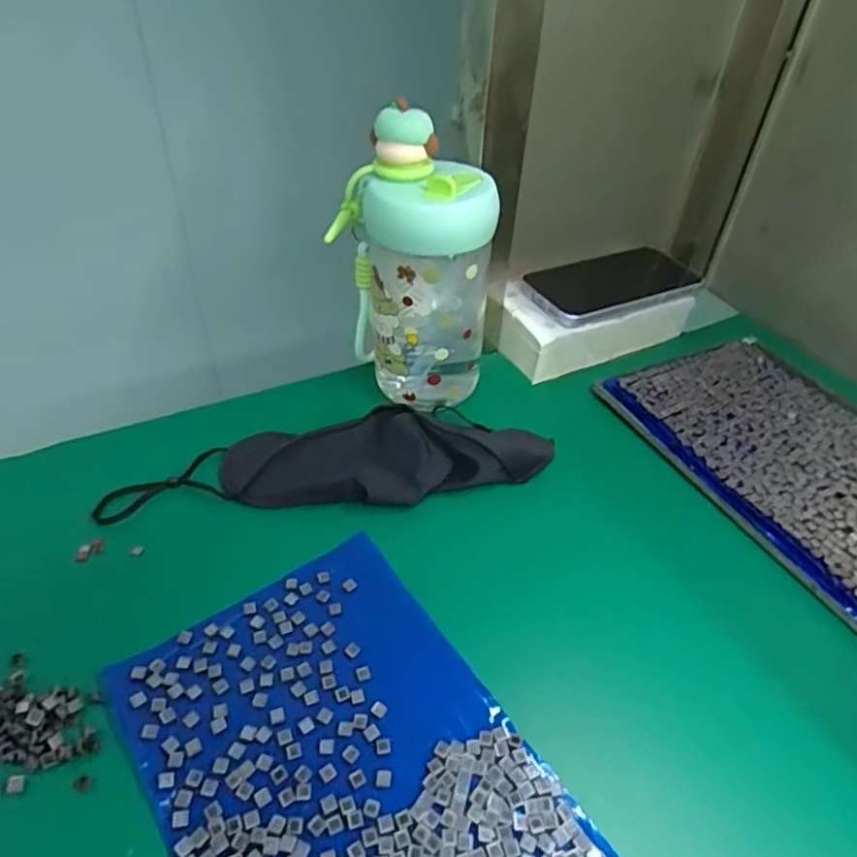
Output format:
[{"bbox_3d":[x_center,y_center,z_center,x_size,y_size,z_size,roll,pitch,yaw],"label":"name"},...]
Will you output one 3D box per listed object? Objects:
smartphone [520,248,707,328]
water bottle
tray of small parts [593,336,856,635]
[{"bbox_3d":[0.157,-0.125,0.530,0.155,0.014,0.075,-19,47,-22],"label":"smartphone"},{"bbox_3d":[-0.011,-0.104,0.426,0.106,0.194,0.070,1,43,-2],"label":"water bottle"},{"bbox_3d":[0.264,0.018,0.439,0.171,0.008,0.243,-19,47,-21],"label":"tray of small parts"}]

